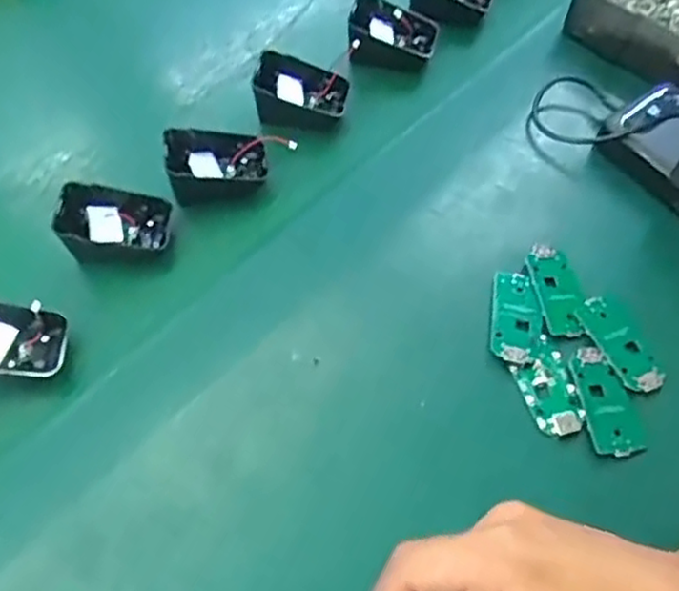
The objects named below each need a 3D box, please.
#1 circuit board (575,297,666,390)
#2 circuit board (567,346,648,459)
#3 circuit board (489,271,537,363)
[{"bbox_3d":[0.169,0.028,0.416,0.030,0.004,0.063,-22,60,-12],"label":"circuit board"},{"bbox_3d":[0.152,0.060,0.398,0.027,0.004,0.064,-7,58,-3],"label":"circuit board"},{"bbox_3d":[0.106,0.012,0.424,0.027,0.006,0.061,7,59,6],"label":"circuit board"}]

